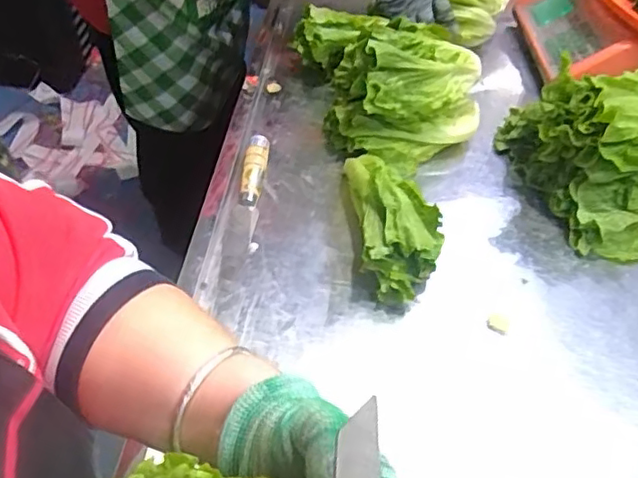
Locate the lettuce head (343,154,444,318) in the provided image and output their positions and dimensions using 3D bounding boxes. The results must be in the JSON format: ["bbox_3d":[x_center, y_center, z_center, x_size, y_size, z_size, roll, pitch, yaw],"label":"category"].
[{"bbox_3d":[0.075,-0.016,0.607,0.079,0.074,0.177,0,48,-6],"label":"lettuce head"}]

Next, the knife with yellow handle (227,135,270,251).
[{"bbox_3d":[-0.074,-0.053,0.655,0.026,0.013,0.141,7,61,1],"label":"knife with yellow handle"}]

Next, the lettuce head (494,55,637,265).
[{"bbox_3d":[0.319,-0.102,0.668,0.197,0.138,0.219,-10,50,-14],"label":"lettuce head"}]

